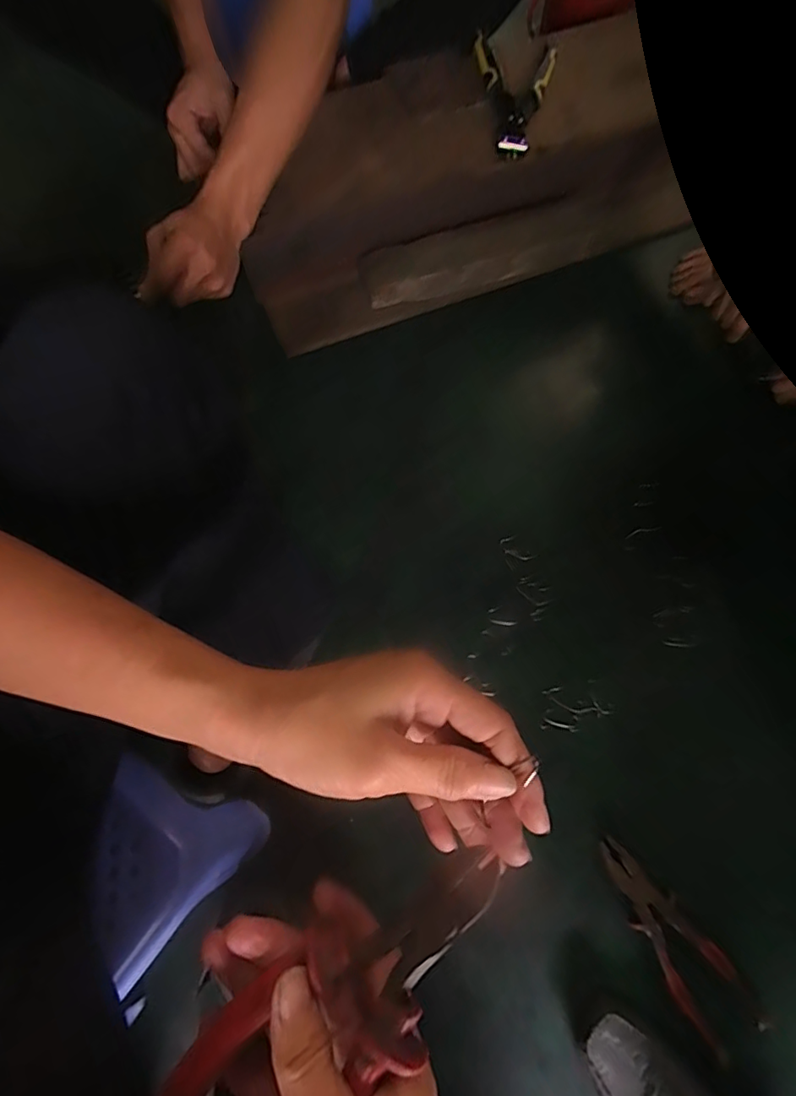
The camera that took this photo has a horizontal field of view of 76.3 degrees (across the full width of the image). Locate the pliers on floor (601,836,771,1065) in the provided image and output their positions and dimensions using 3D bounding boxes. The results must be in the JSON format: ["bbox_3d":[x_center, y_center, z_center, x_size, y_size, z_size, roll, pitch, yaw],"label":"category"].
[{"bbox_3d":[0.271,0.386,0.498,0.067,0.016,0.195,-34,74,-9],"label":"pliers on floor"}]

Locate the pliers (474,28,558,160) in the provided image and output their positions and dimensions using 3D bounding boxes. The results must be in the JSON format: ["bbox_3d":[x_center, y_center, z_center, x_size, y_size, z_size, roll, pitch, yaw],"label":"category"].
[{"bbox_3d":[0.148,-0.565,0.623,0.104,0.022,0.178,1,70,2],"label":"pliers"}]

